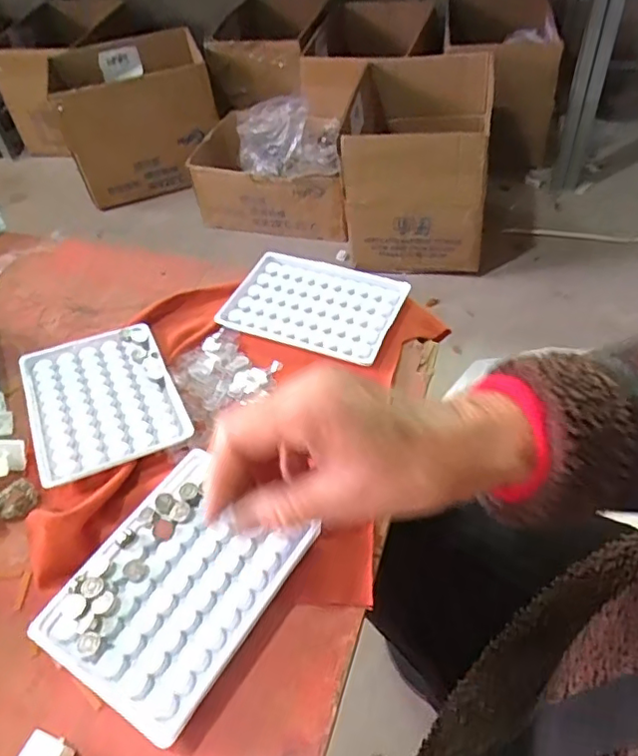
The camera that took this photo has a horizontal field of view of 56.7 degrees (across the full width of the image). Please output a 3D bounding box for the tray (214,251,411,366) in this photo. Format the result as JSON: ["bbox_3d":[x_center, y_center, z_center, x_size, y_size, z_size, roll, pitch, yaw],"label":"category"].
[{"bbox_3d":[-0.005,-0.059,0.467,0.129,0.009,0.091,16,51,19],"label":"tray"}]

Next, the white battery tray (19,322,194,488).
[{"bbox_3d":[-0.152,0.011,0.410,0.096,0.010,0.129,-22,50,-14],"label":"white battery tray"}]

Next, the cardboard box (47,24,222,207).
[{"bbox_3d":[-0.505,-0.732,1.643,0.391,0.291,0.379,-17,49,-10],"label":"cardboard box"}]

